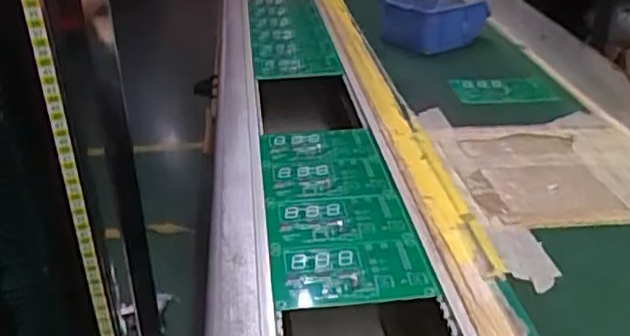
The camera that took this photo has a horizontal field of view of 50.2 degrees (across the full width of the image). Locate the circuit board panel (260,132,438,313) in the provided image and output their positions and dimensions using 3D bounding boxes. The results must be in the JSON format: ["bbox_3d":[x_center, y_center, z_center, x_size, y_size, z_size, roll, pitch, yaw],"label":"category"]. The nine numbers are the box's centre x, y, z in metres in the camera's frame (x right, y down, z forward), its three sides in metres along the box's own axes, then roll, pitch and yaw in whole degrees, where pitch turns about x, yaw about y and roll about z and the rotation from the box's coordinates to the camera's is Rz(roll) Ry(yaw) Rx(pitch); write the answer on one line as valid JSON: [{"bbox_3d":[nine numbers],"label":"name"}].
[{"bbox_3d":[0.015,0.028,0.623,0.120,0.008,0.292,-4,26,-5],"label":"circuit board panel"}]

